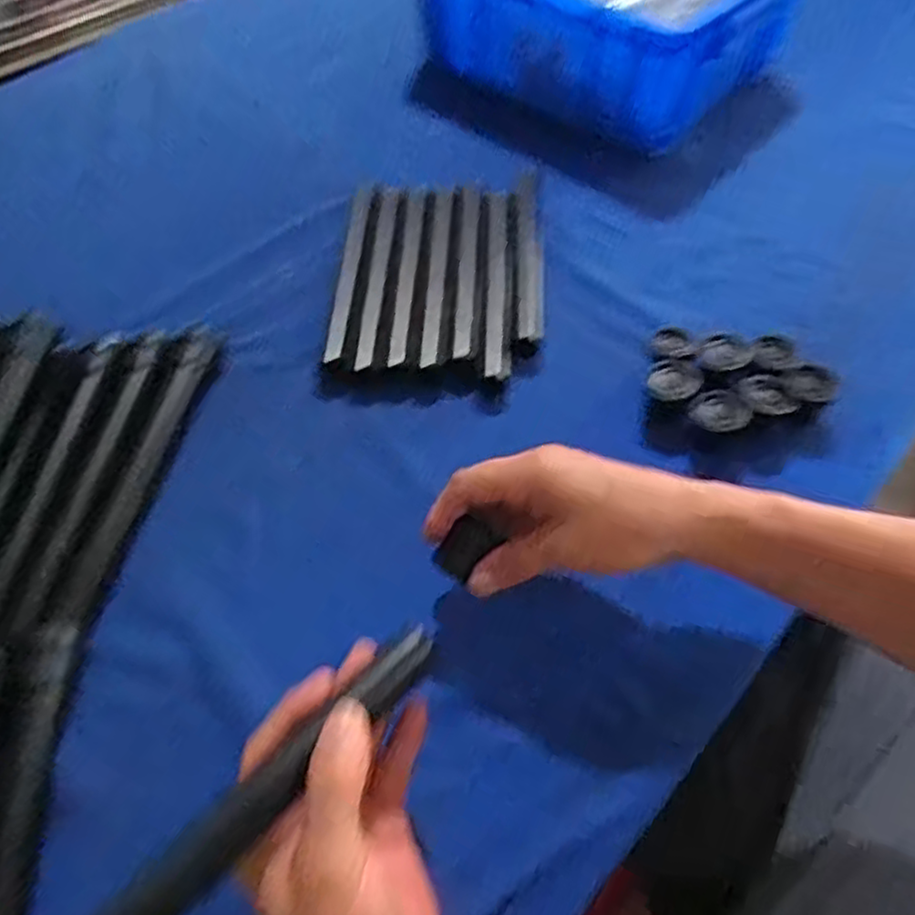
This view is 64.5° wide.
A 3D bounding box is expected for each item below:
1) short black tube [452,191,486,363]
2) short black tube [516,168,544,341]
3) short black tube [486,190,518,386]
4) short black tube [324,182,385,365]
[{"bbox_3d":[0.012,-0.160,0.607,0.021,0.018,0.191,1,54,3],"label":"short black tube"},{"bbox_3d":[0.062,-0.186,0.635,0.021,0.019,0.227,1,54,2],"label":"short black tube"},{"bbox_3d":[0.036,-0.149,0.601,0.023,0.024,0.200,2,54,3],"label":"short black tube"},{"bbox_3d":[-0.088,-0.160,0.616,0.029,0.029,0.200,2,54,3],"label":"short black tube"}]

